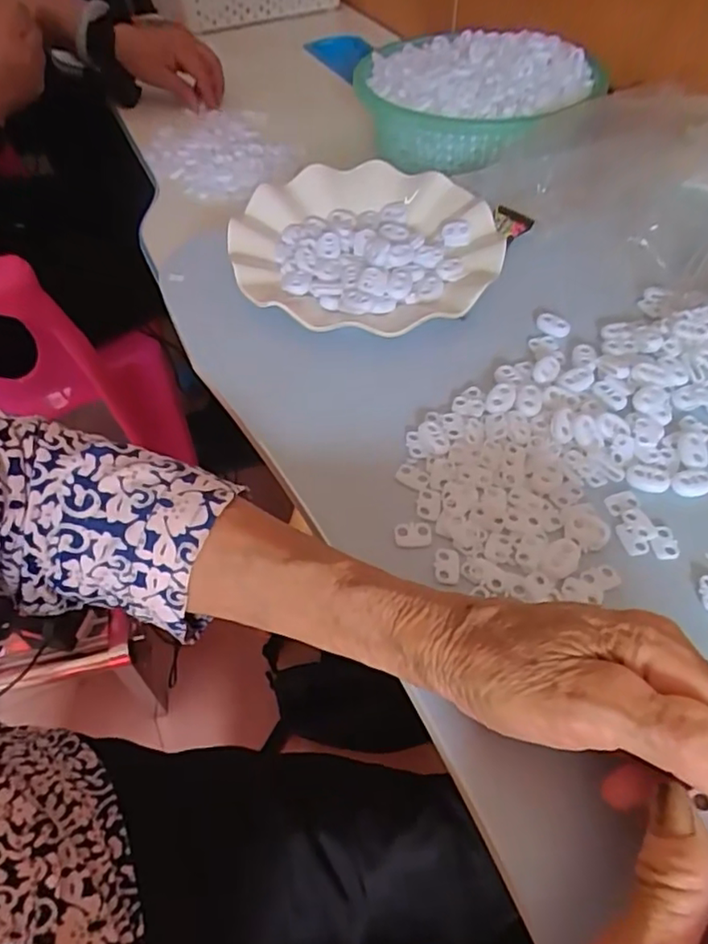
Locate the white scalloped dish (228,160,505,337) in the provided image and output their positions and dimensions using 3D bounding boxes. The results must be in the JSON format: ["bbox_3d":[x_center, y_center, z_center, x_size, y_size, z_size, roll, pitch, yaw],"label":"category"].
[{"bbox_3d":[0.006,-0.159,0.438,0.175,0.026,0.188,-1,51,2],"label":"white scalloped dish"}]

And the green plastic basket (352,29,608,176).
[{"bbox_3d":[0.111,-0.354,0.598,0.220,0.068,0.171,27,57,22],"label":"green plastic basket"}]

